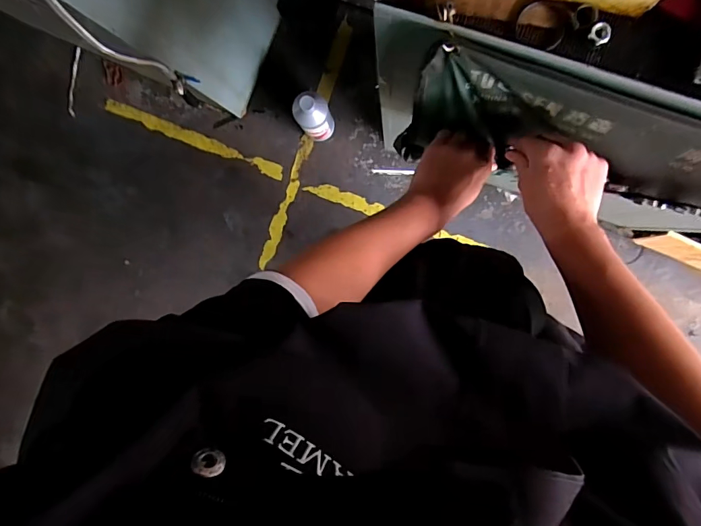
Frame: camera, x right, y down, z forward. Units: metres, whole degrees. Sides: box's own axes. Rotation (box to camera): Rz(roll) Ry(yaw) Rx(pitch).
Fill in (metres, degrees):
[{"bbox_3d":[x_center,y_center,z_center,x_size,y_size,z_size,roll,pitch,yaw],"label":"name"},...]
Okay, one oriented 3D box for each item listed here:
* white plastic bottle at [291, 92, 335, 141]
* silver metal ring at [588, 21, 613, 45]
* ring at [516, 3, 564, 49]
[{"bbox_3d":[-0.101,-0.419,1.253,0.085,0.262,0.096,45,99,-1],"label":"white plastic bottle"},{"bbox_3d":[0.223,-0.205,0.384,0.018,0.008,0.017,1,97,5],"label":"silver metal ring"},{"bbox_3d":[0.173,-0.216,0.392,0.044,0.010,0.043,-8,94,6],"label":"ring"}]

